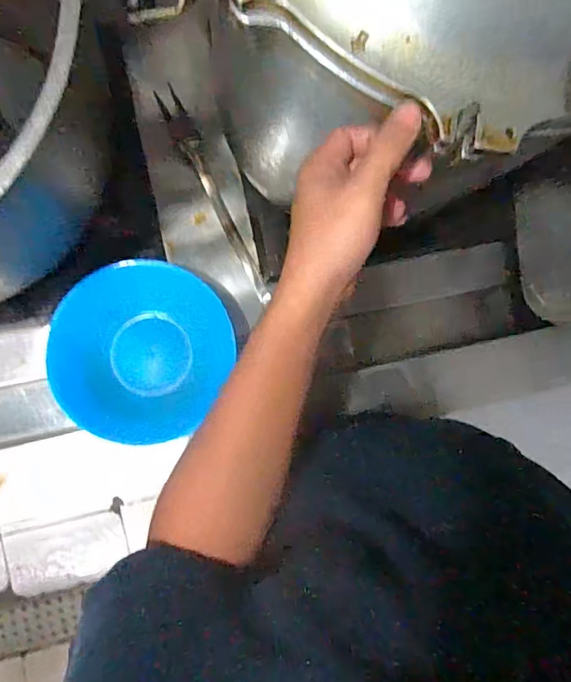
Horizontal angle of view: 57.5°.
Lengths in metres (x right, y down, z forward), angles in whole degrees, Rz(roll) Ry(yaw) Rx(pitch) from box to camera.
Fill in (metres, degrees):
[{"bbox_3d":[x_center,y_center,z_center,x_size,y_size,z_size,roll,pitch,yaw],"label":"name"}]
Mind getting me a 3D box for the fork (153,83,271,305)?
[{"bbox_3d":[-0.097,-0.194,0.707,0.037,0.021,0.310,-24,90,-9],"label":"fork"}]

